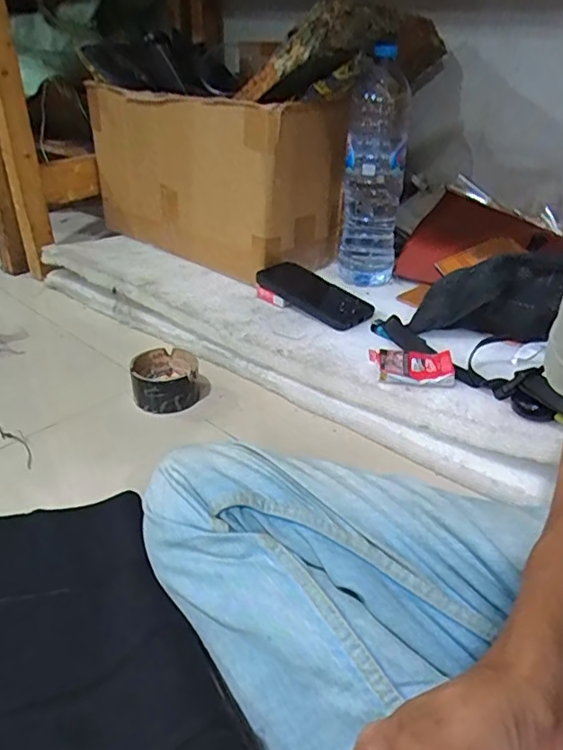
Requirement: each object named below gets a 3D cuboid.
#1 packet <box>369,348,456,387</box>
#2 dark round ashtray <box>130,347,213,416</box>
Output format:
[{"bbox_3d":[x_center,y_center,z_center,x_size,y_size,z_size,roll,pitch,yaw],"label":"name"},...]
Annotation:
[{"bbox_3d":[0.148,-0.012,0.662,0.091,0.020,0.063,5,31,6],"label":"packet"},{"bbox_3d":[-0.139,0.007,0.726,0.092,0.053,0.080,-6,31,-12],"label":"dark round ashtray"}]

